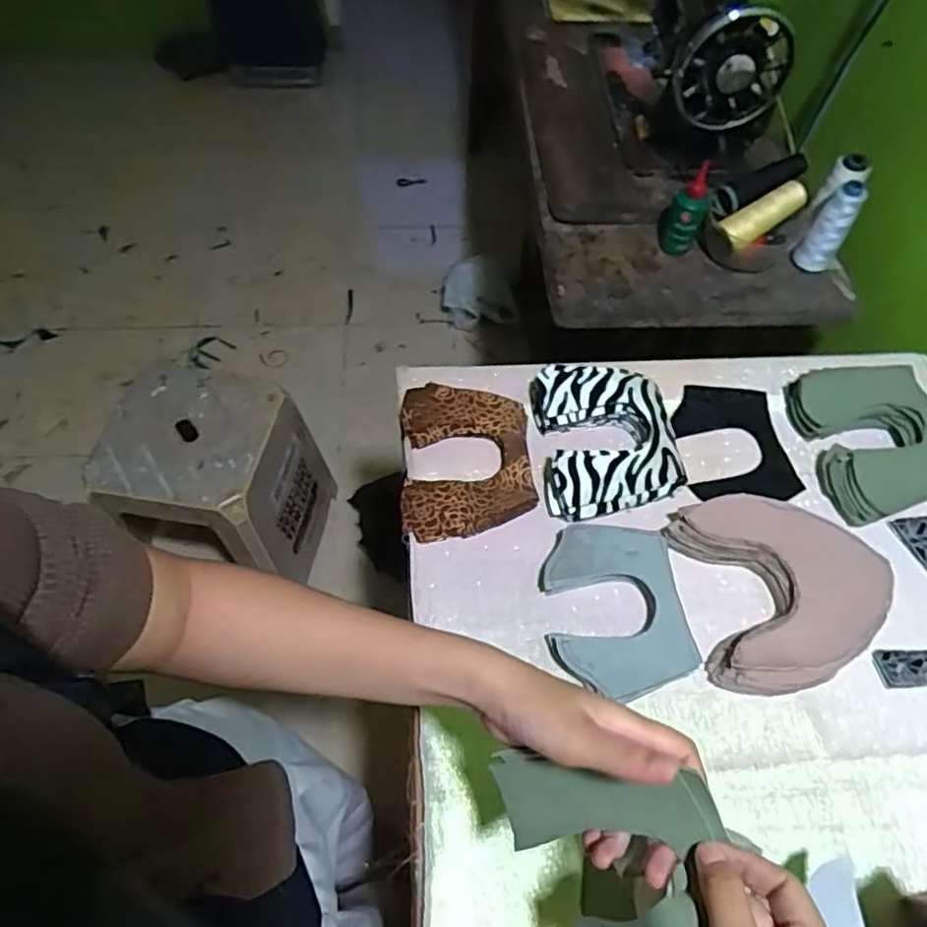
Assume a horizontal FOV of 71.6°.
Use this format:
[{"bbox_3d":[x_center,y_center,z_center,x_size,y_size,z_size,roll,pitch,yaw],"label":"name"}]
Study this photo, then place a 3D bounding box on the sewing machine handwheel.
[{"bbox_3d":[0.326,-0.474,0.777,0.131,0.133,0.028,-2,59,-3],"label":"sewing machine handwheel"}]

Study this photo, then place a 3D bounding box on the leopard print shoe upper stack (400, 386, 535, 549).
[{"bbox_3d":[0.002,-0.007,0.666,0.131,0.021,0.172,-3,59,-4],"label":"leopard print shoe upper stack"}]

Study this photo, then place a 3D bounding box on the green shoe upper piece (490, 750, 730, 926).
[{"bbox_3d":[0.073,0.195,0.338,0.110,0.041,0.150,-43,28,3],"label":"green shoe upper piece"}]

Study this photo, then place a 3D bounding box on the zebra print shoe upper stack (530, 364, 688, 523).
[{"bbox_3d":[0.147,-0.026,0.665,0.138,0.048,0.169,-6,59,-6],"label":"zebra print shoe upper stack"}]

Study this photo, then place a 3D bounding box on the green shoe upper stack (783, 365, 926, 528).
[{"bbox_3d":[0.431,-0.027,0.666,0.134,0.048,0.171,-10,60,-8],"label":"green shoe upper stack"}]

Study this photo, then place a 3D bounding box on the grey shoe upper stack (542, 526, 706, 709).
[{"bbox_3d":[0.133,0.128,0.574,0.117,0.028,0.152,-5,59,-5],"label":"grey shoe upper stack"}]

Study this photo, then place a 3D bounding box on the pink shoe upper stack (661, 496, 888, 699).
[{"bbox_3d":[0.295,0.109,0.590,0.179,0.034,0.178,-9,59,-7],"label":"pink shoe upper stack"}]

